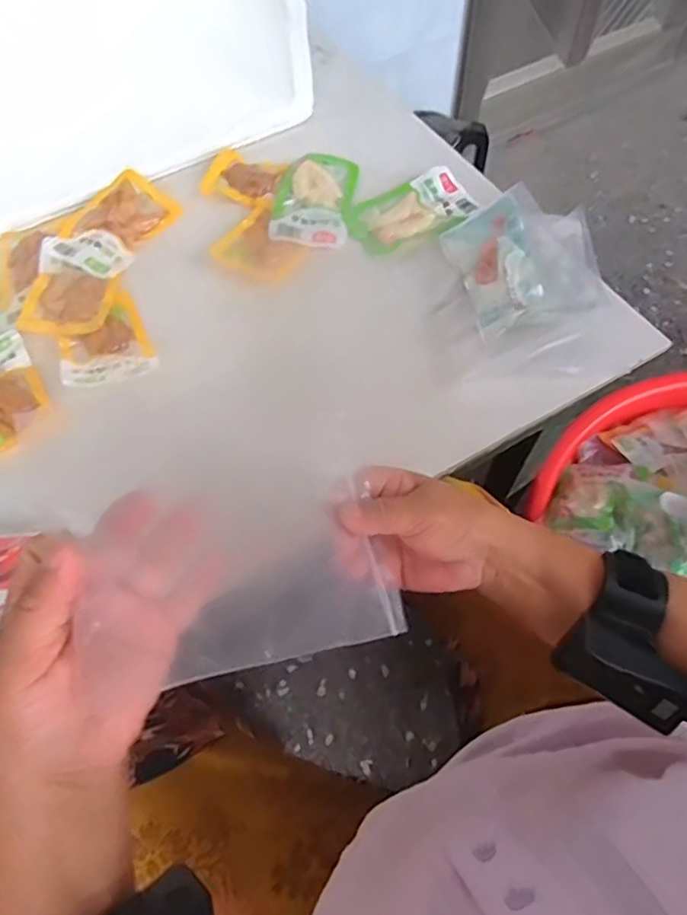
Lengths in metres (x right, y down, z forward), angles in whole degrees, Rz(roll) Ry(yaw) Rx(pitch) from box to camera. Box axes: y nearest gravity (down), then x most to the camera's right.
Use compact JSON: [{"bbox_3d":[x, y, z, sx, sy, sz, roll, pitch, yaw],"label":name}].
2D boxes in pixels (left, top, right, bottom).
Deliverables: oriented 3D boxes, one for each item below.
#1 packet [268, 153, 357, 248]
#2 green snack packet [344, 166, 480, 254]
[{"bbox_3d":[-0.032,-0.286,0.646,0.080,0.009,0.141,4,60,5],"label":"packet"},{"bbox_3d":[0.075,-0.264,0.632,0.141,0.008,0.082,-29,63,-14],"label":"green snack packet"}]

